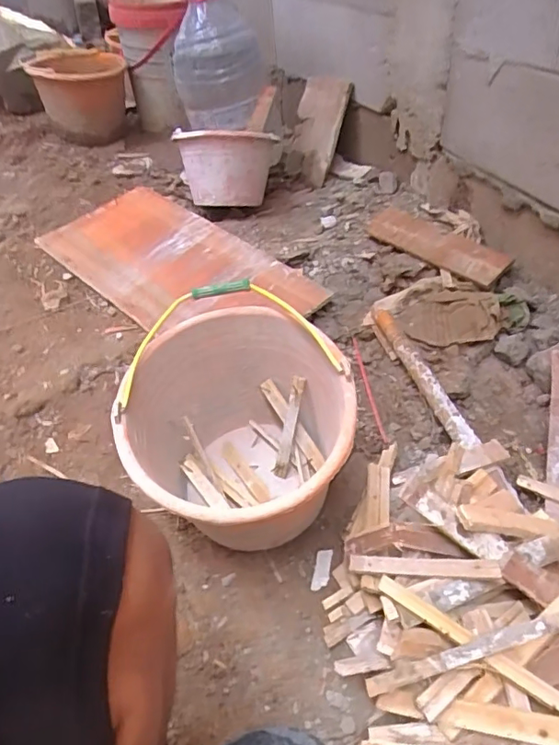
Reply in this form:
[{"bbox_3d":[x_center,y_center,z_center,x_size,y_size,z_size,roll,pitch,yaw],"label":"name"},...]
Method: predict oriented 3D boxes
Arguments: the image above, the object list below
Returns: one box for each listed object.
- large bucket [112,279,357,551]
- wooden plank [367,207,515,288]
[{"bbox_3d":[-0.046,0.096,0.734,0.280,0.251,0.314,-7,44,1],"label":"large bucket"},{"bbox_3d":[0.322,-0.281,1.147,0.115,0.031,0.347,-31,49,-24],"label":"wooden plank"}]

